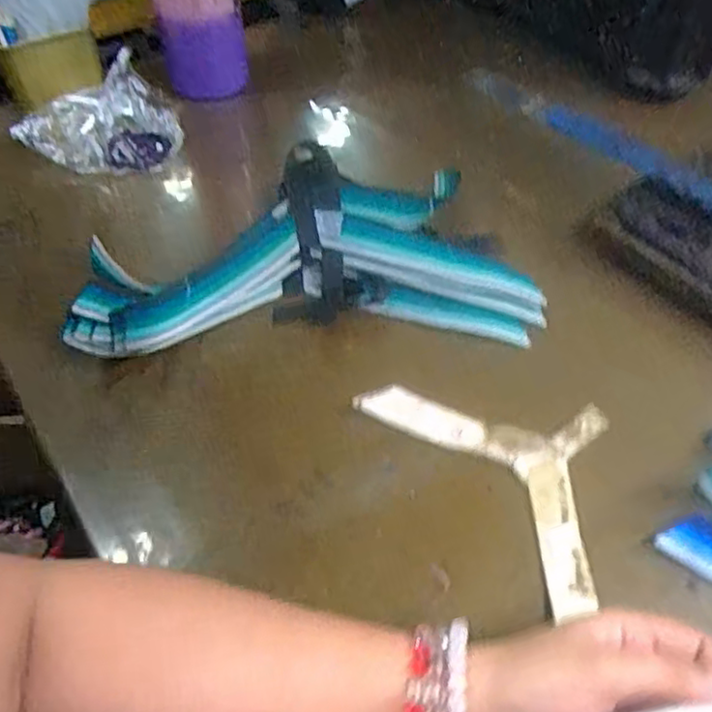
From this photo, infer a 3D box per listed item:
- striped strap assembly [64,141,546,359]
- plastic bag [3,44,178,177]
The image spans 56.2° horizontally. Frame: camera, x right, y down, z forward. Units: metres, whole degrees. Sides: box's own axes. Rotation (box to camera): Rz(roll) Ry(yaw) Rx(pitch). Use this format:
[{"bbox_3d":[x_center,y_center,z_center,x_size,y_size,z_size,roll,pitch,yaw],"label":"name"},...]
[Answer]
[{"bbox_3d":[-0.036,-0.088,0.544,0.346,0.048,0.193,-4,51,-3],"label":"striped strap assembly"},{"bbox_3d":[-0.264,-0.245,0.676,0.156,0.086,0.093,6,49,5],"label":"plastic bag"}]

